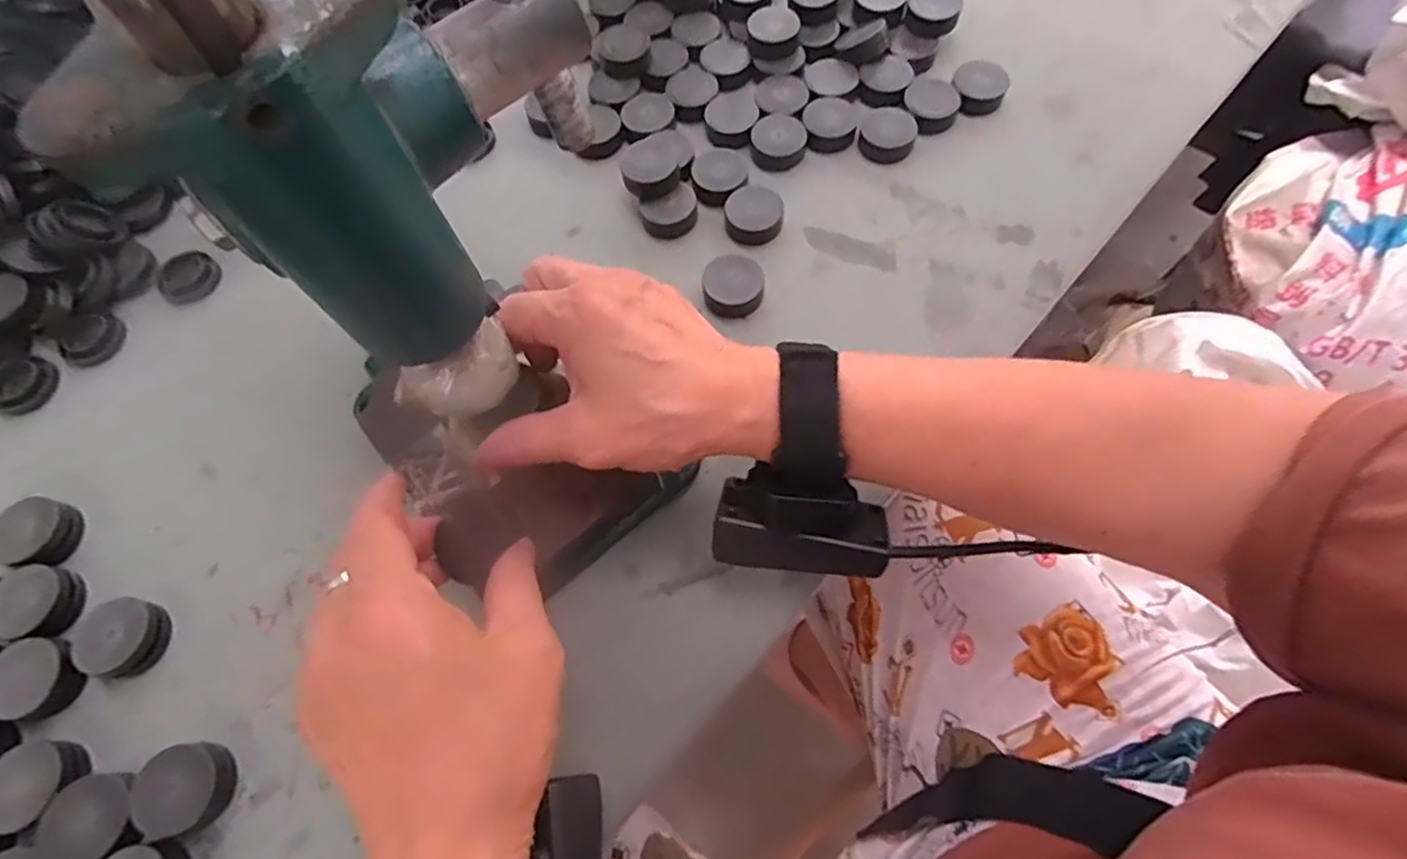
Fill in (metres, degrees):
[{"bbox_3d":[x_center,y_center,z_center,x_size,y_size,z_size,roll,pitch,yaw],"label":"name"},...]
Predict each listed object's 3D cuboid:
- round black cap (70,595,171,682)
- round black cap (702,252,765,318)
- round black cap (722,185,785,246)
[{"bbox_3d":[-0.263,0.093,0.298,0.036,0.016,0.033,0,66,1],"label":"round black cap"},{"bbox_3d":[0.016,-0.077,0.360,0.032,0.016,0.031,0,66,1],"label":"round black cap"},{"bbox_3d":[0.028,-0.124,0.380,0.034,0.010,0.034,0,66,1],"label":"round black cap"}]

